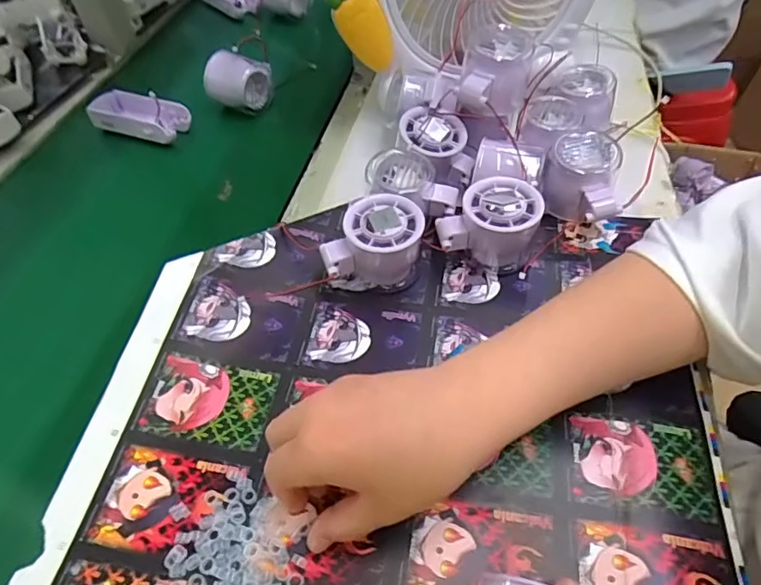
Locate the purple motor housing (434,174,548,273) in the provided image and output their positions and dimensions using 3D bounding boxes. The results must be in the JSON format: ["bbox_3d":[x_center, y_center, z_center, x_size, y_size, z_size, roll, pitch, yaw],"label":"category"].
[{"bbox_3d":[0.084,-0.052,0.410,0.073,0.058,0.056,10,53,10],"label":"purple motor housing"}]

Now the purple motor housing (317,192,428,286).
[{"bbox_3d":[-0.006,-0.036,0.400,0.073,0.056,0.055,-1,52,1],"label":"purple motor housing"}]

